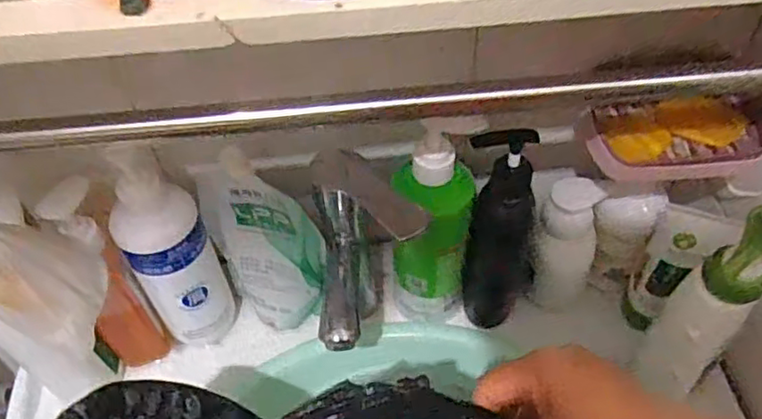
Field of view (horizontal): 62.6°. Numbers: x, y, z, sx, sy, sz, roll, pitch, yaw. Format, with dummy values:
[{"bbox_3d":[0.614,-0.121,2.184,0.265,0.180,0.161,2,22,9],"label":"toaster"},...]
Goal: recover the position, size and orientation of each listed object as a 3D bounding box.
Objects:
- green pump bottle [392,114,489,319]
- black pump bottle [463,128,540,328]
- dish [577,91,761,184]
[{"bbox_3d":[0.041,0.016,0.499,0.063,0.211,0.048,3,53,5],"label":"green pump bottle"},{"bbox_3d":[0.100,0.021,0.509,0.057,0.190,0.056,-1,53,2],"label":"black pump bottle"},{"bbox_3d":[0.201,-0.050,0.434,0.123,0.031,0.064,0,53,3],"label":"dish"}]

